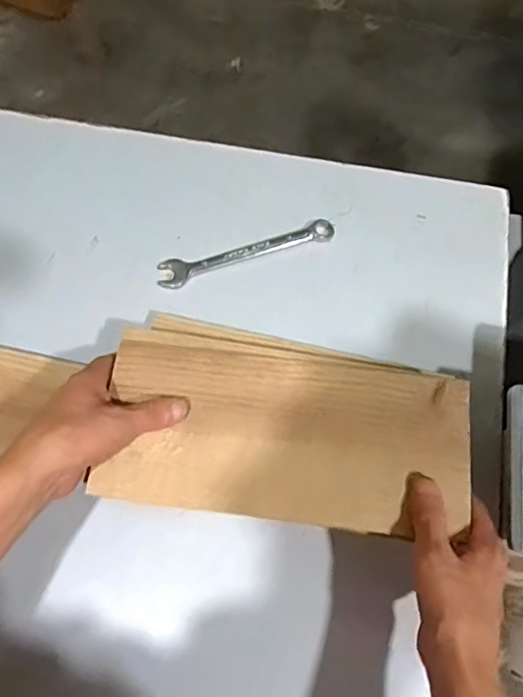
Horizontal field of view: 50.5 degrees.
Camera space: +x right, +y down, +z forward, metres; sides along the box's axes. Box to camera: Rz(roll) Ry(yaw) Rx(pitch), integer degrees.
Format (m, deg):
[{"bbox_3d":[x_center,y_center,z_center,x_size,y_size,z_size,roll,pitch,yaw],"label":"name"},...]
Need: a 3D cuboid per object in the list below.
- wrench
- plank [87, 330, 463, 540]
[{"bbox_3d":[-0.014,-0.102,0.599,0.194,0.012,0.031,-15,70,-7],"label":"wrench"},{"bbox_3d":[0.022,0.067,0.458,0.292,0.020,0.141,8,69,2],"label":"plank"}]

